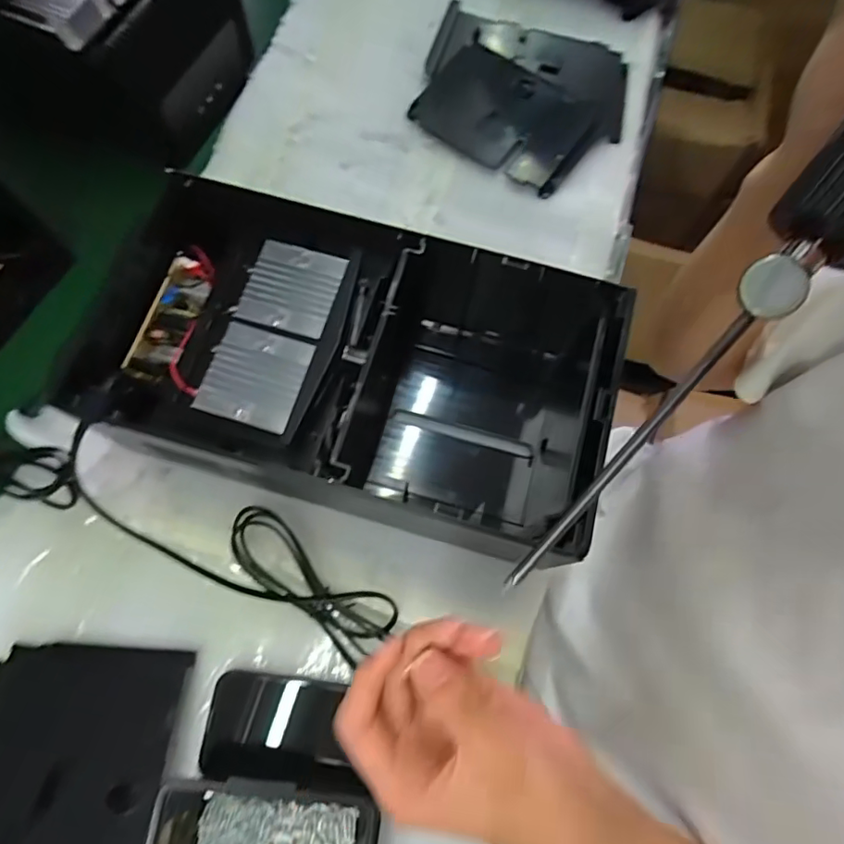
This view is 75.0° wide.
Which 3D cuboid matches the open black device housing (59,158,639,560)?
[{"bbox_3d":[-0.054,-0.043,0.431,0.379,0.138,0.203,15,72,2],"label":"open black device housing"}]

